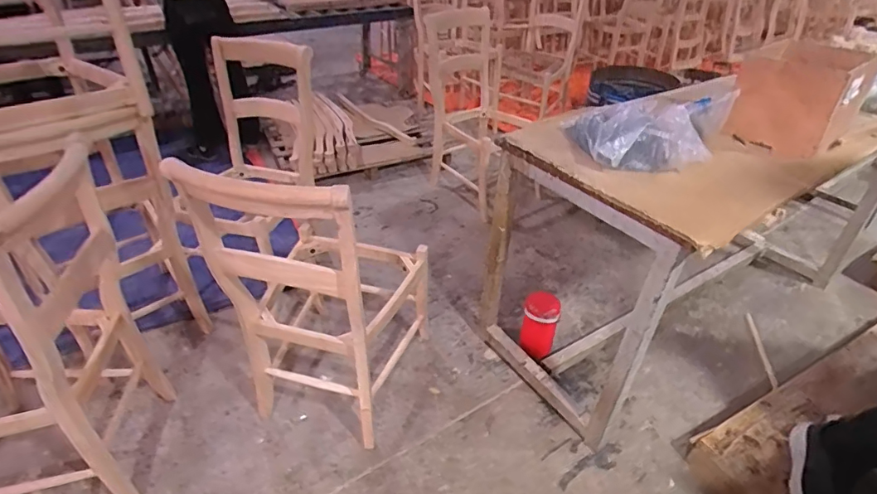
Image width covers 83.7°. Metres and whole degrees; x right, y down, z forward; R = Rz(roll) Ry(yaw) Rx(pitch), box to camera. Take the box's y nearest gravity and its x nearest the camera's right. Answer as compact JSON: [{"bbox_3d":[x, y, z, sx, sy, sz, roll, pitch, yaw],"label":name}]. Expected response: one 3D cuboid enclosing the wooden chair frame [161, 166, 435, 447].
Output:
[{"bbox_3d":[-0.313,0.090,1.417,0.447,0.890,0.580,9,36,11],"label":"wooden chair frame"}]

